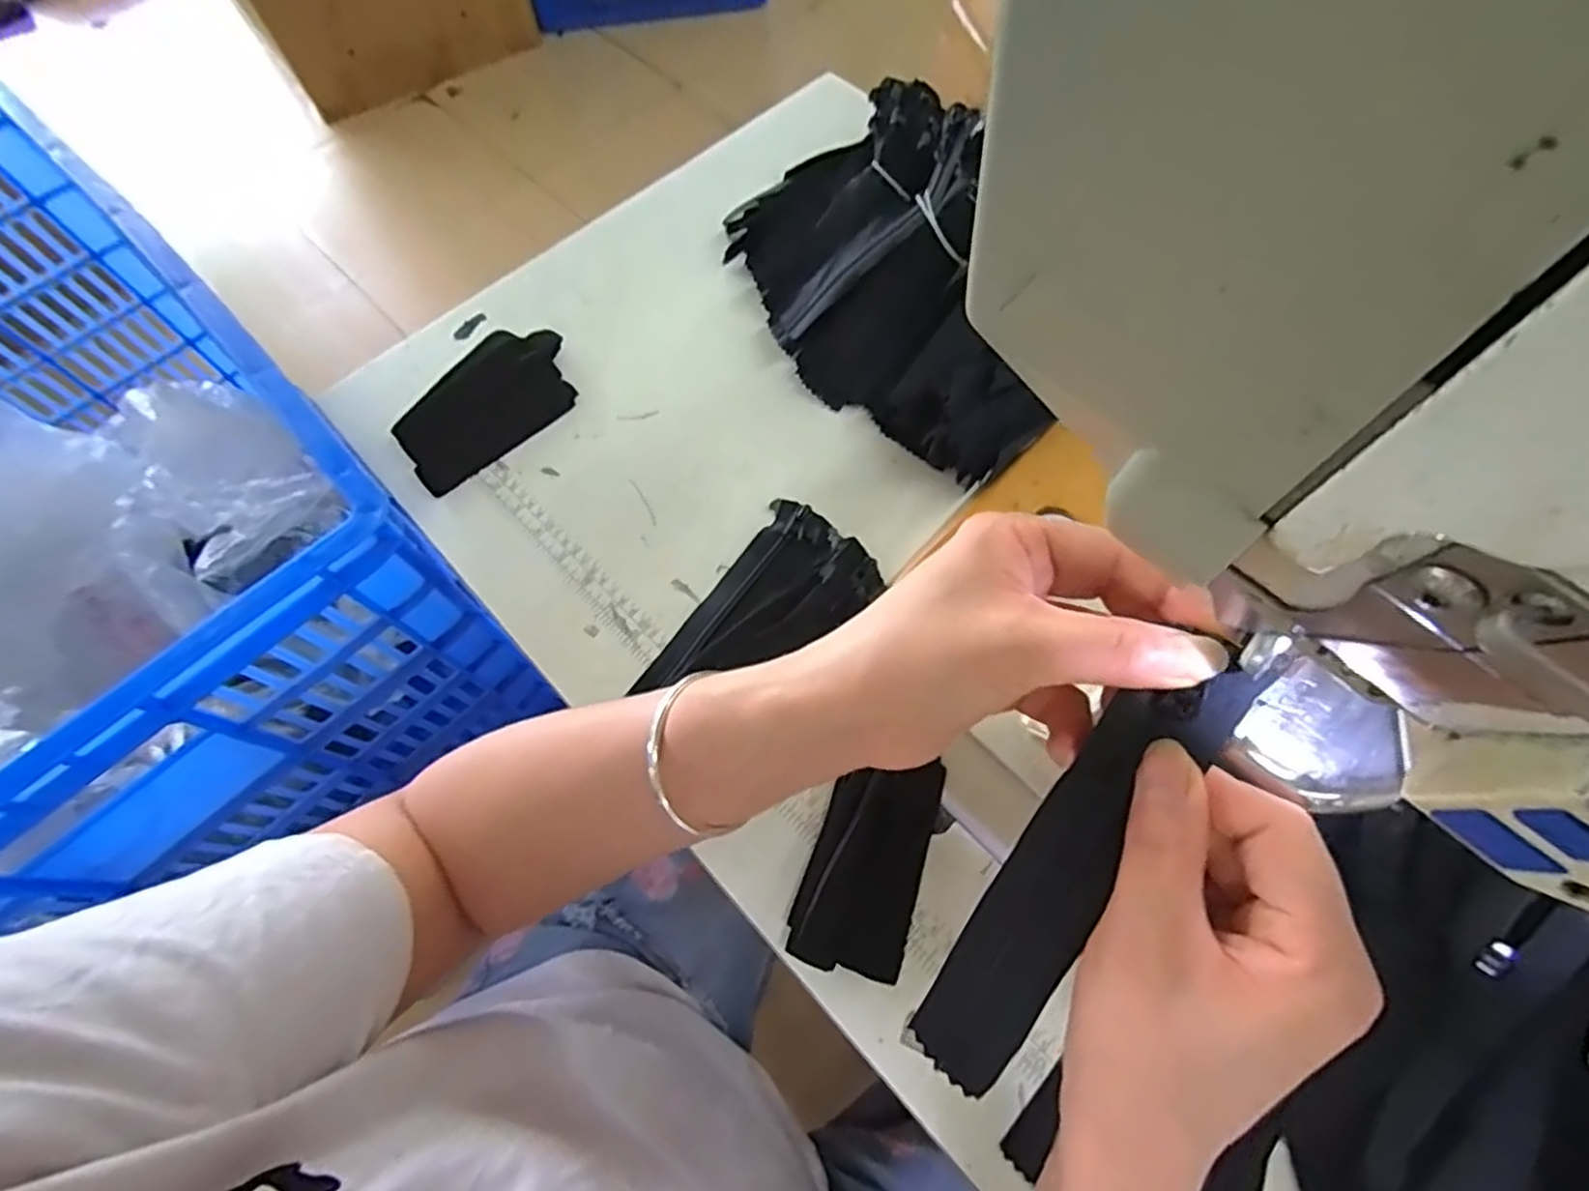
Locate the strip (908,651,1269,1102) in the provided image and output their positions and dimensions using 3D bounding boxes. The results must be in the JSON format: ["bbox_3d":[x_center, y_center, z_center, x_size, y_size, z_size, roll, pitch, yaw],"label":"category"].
[{"bbox_3d":[0.089,0.091,0.232,0.032,0.006,0.164,33,100,26],"label":"strip"}]

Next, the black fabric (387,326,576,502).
[{"bbox_3d":[-0.232,-0.148,0.522,0.137,0.015,0.102,-40,71,-15],"label":"black fabric"}]

